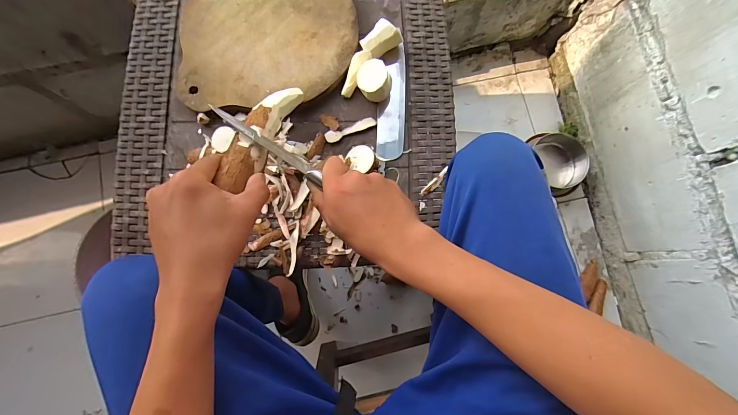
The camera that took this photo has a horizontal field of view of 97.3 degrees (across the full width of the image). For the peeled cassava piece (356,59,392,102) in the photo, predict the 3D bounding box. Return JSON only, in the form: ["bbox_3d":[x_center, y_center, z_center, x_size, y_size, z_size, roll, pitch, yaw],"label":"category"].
[{"bbox_3d":[0.007,-0.162,0.426,0.043,0.047,0.040,-1,81,-3],"label":"peeled cassava piece"}]

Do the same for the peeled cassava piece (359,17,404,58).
[{"bbox_3d":[0.015,-0.225,0.436,0.051,0.021,0.035,-44,86,-8],"label":"peeled cassava piece"}]

